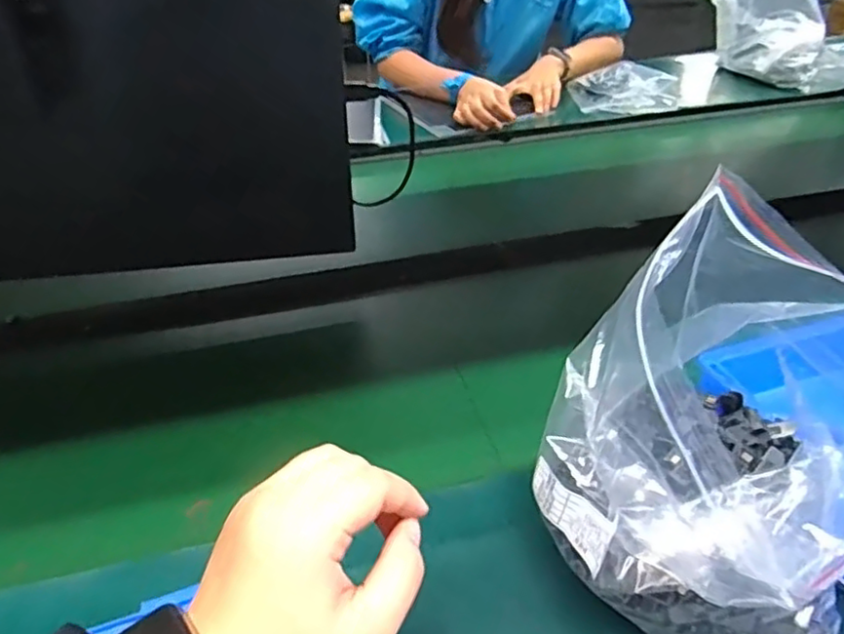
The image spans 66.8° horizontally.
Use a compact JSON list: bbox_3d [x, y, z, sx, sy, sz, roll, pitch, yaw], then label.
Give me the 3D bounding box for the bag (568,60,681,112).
[{"bbox_3d":[0.373,-0.426,1.195,0.166,0.049,0.182,-10,39,-11],"label":"bag"}]

